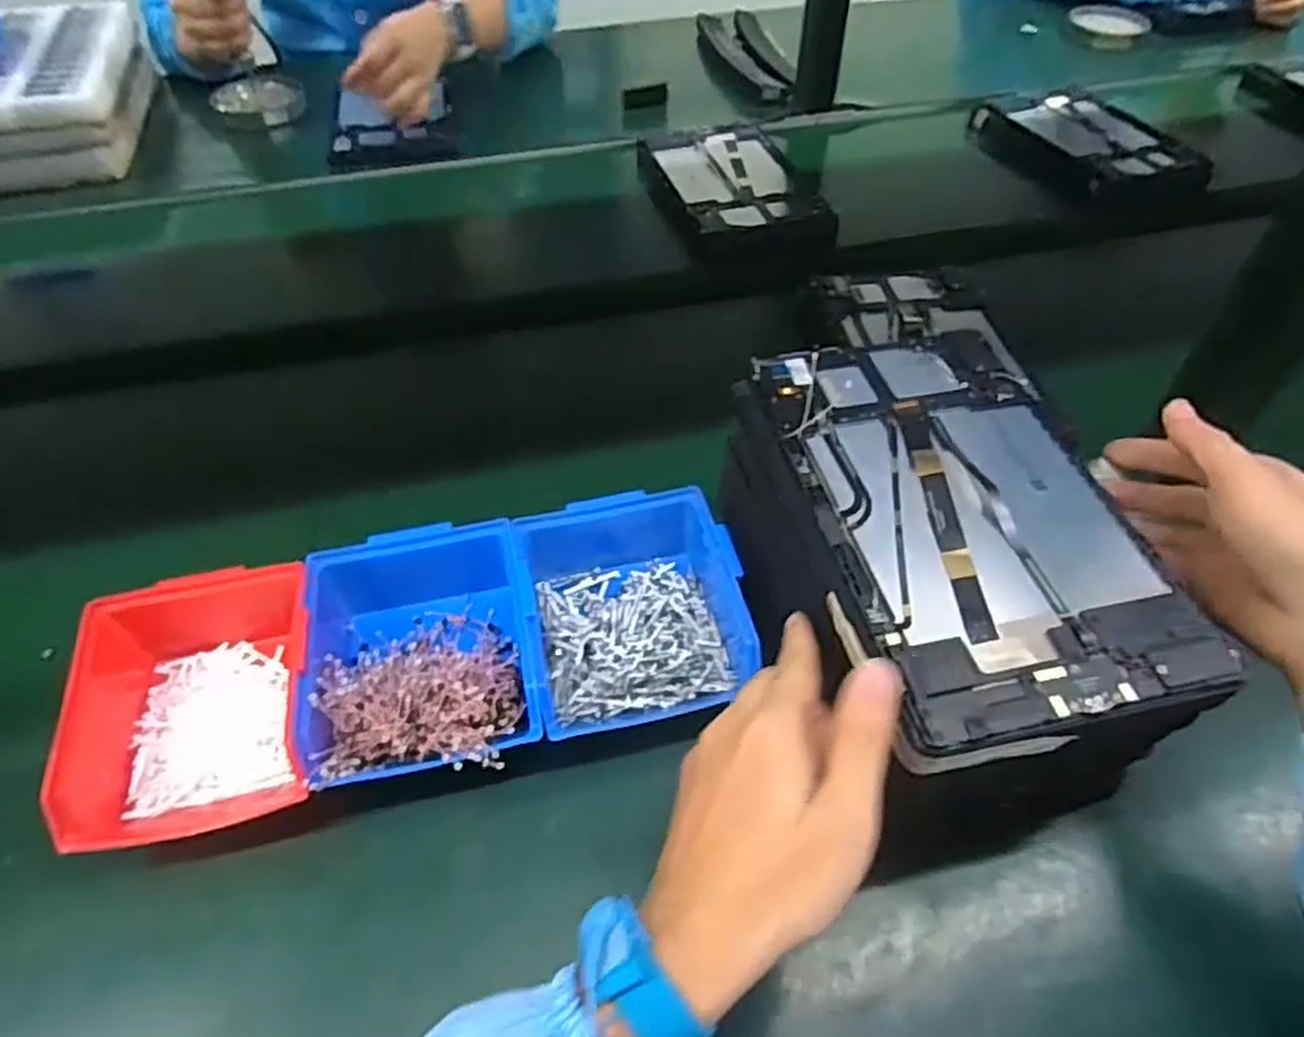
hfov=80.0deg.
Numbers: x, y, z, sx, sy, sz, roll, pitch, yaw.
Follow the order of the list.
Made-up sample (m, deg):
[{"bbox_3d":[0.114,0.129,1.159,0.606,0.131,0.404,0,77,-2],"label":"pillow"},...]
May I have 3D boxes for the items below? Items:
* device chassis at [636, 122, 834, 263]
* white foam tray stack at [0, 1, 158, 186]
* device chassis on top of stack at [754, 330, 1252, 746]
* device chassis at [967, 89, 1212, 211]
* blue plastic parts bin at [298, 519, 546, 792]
[{"bbox_3d":[0.094,-0.372,0.875,0.167,0.033,0.249,-11,50,-10],"label":"device chassis"},{"bbox_3d":[-0.821,-0.519,0.939,0.338,0.095,0.314,-12,50,-11],"label":"white foam tray stack"},{"bbox_3d":[0.154,-0.011,0.387,0.148,0.011,0.238,-9,49,-8],"label":"device chassis on top of stack"},{"bbox_3d":[0.531,-0.458,0.957,0.184,0.046,0.225,-14,50,-12],"label":"device chassis"},{"bbox_3d":[-0.131,0.076,0.448,0.125,0.057,0.155,-13,50,-11],"label":"blue plastic parts bin"}]

